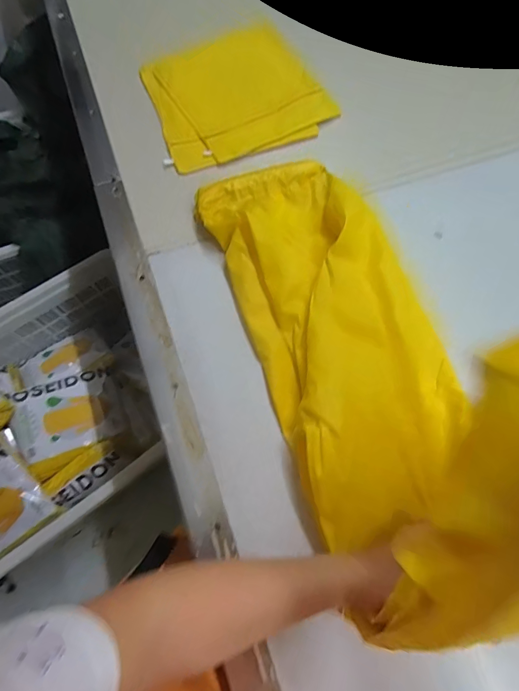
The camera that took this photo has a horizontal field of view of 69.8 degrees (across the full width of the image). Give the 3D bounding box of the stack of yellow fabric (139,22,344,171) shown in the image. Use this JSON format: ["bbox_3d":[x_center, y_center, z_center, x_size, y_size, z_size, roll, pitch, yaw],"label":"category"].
[{"bbox_3d":[-0.053,-0.489,0.713,0.320,0.019,0.324,-22,71,-10],"label":"stack of yellow fabric"}]

